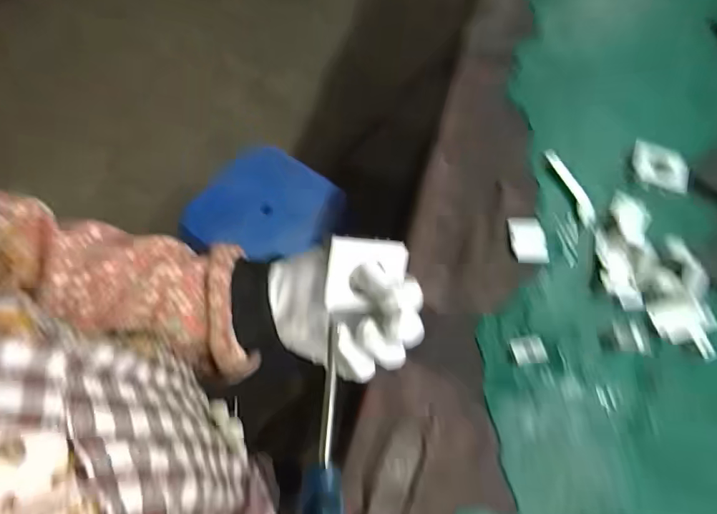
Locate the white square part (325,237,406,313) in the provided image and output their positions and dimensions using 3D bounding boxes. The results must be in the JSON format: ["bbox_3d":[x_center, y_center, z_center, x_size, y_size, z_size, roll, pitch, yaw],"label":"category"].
[{"bbox_3d":[0.007,0.014,0.355,0.061,0.005,0.055,2,102,-20],"label":"white square part"}]

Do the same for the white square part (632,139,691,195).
[{"bbox_3d":[0.404,-0.120,0.647,0.073,0.013,0.069,22,67,10],"label":"white square part"}]

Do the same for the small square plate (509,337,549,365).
[{"bbox_3d":[0.192,0.106,0.544,0.038,0.010,0.029,-6,65,-3],"label":"small square plate"}]

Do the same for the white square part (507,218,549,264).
[{"bbox_3d":[0.211,-0.022,0.602,0.043,0.004,0.061,-1,65,-1],"label":"white square part"}]

